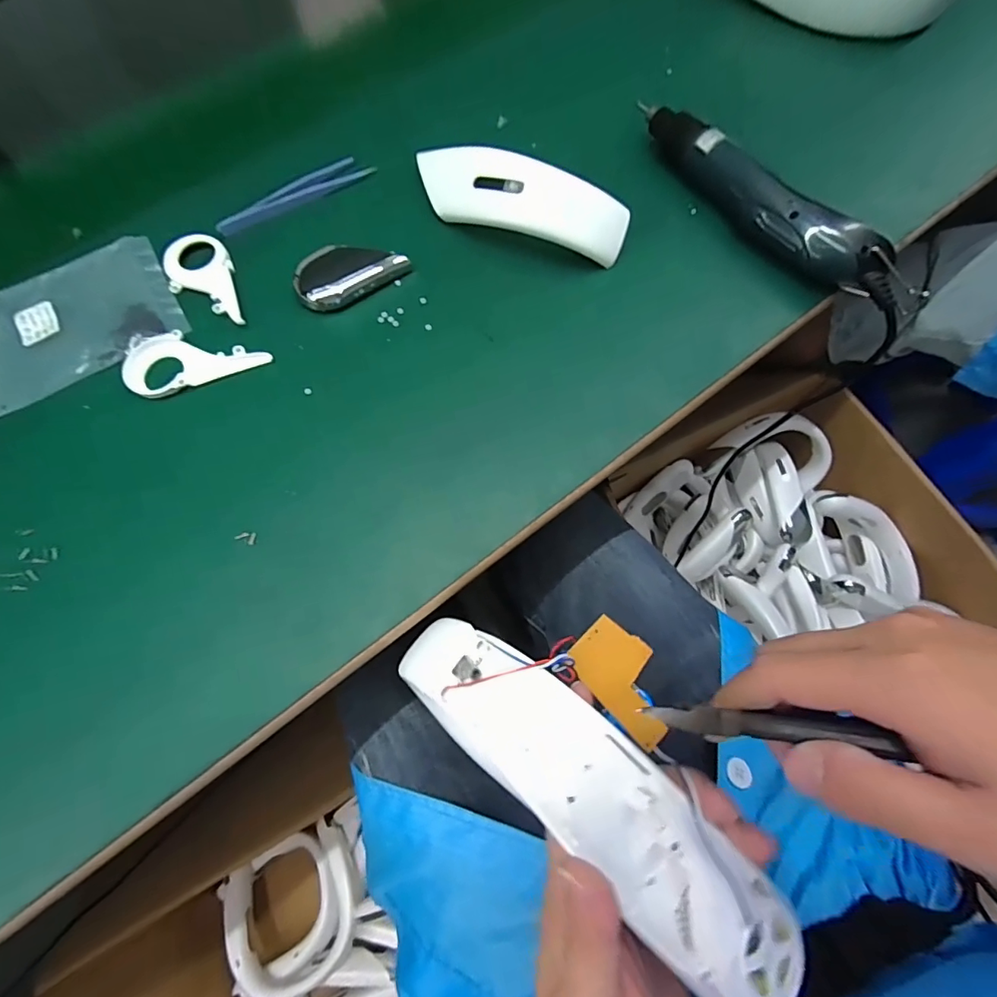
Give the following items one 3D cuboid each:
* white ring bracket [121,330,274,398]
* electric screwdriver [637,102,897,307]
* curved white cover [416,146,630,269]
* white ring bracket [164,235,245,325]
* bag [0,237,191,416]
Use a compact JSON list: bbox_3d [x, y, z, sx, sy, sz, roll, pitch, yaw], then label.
[{"bbox_3d":[-0.205,-0.096,0.333,0.093,0.005,0.048,-13,73,-5],"label":"white ring bracket"},{"bbox_3d":[0.188,-0.219,0.362,0.034,0.044,0.227,-37,76,-12],"label":"electric screwdriver"},{"bbox_3d":[0.010,-0.214,0.347,0.167,0.045,0.045,23,73,6],"label":"curved white cover"},{"bbox_3d":[-0.214,-0.157,0.354,0.045,0.004,0.089,-24,74,-8],"label":"white ring bracket"},{"bbox_3d":[-0.310,-0.126,0.349,0.151,0.008,0.101,-29,75,-10],"label":"bag"}]

